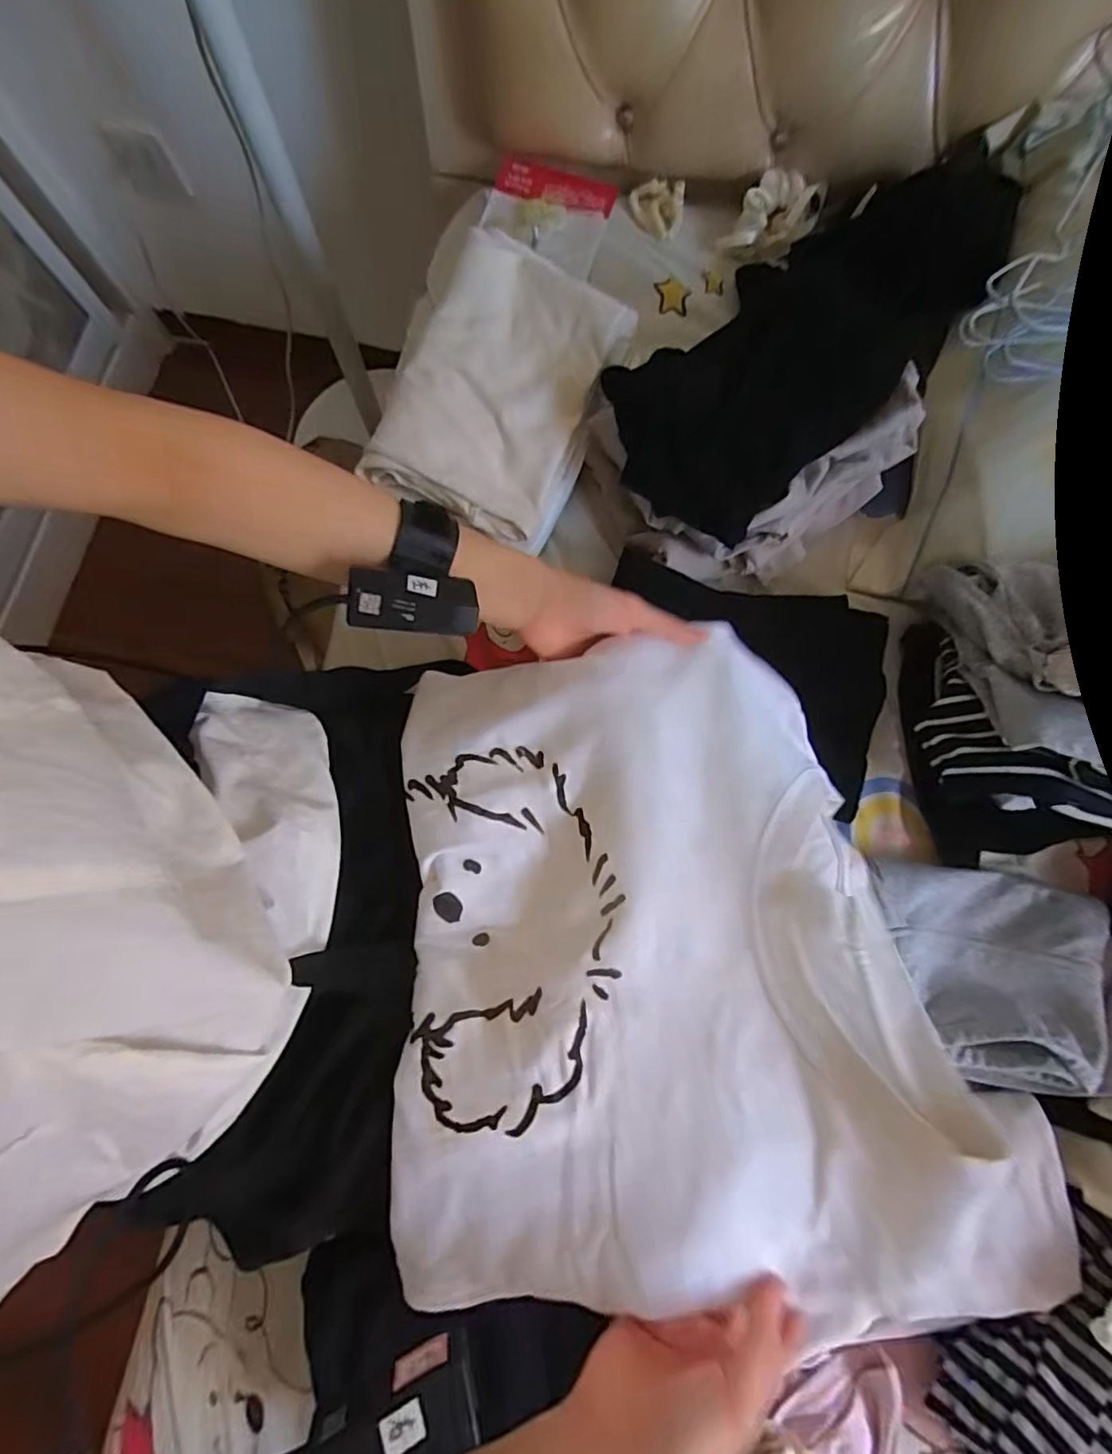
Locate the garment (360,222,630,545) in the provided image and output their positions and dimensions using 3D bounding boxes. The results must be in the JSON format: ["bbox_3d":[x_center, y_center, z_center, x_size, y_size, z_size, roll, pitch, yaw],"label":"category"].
[{"bbox_3d":[-0.052,-0.282,0.507,0.151,0.052,0.232,22,79,5],"label":"garment"}]

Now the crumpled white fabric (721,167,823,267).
[{"bbox_3d":[0.216,-0.505,0.599,0.053,0.046,0.099,41,81,8],"label":"crumpled white fabric"}]

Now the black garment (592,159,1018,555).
[{"bbox_3d":[0.220,-0.330,0.488,0.419,0.075,0.175,-39,81,-8],"label":"black garment"}]

